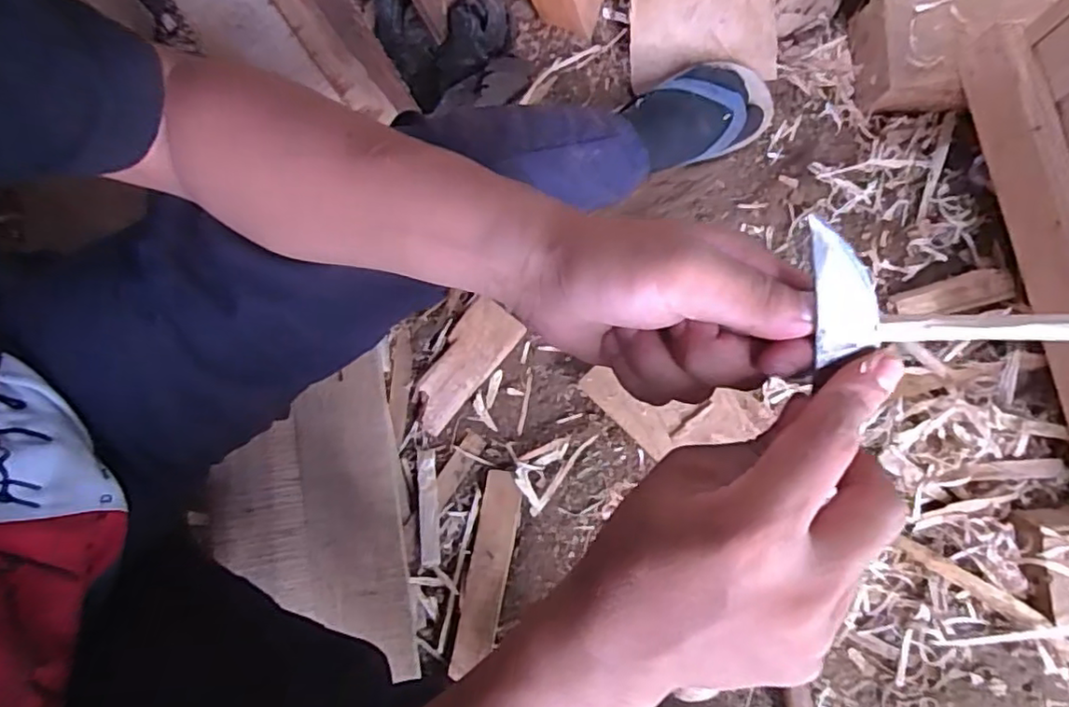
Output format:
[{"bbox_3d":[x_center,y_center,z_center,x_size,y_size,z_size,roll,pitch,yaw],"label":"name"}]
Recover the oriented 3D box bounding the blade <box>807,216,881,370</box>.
[{"bbox_3d":[0.107,-0.021,0.215,0.021,0.004,0.051,-8,108,11],"label":"blade"}]

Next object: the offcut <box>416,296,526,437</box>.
[{"bbox_3d":[-0.083,0.014,0.701,0.063,0.015,0.153,38,82,8],"label":"offcut"}]

